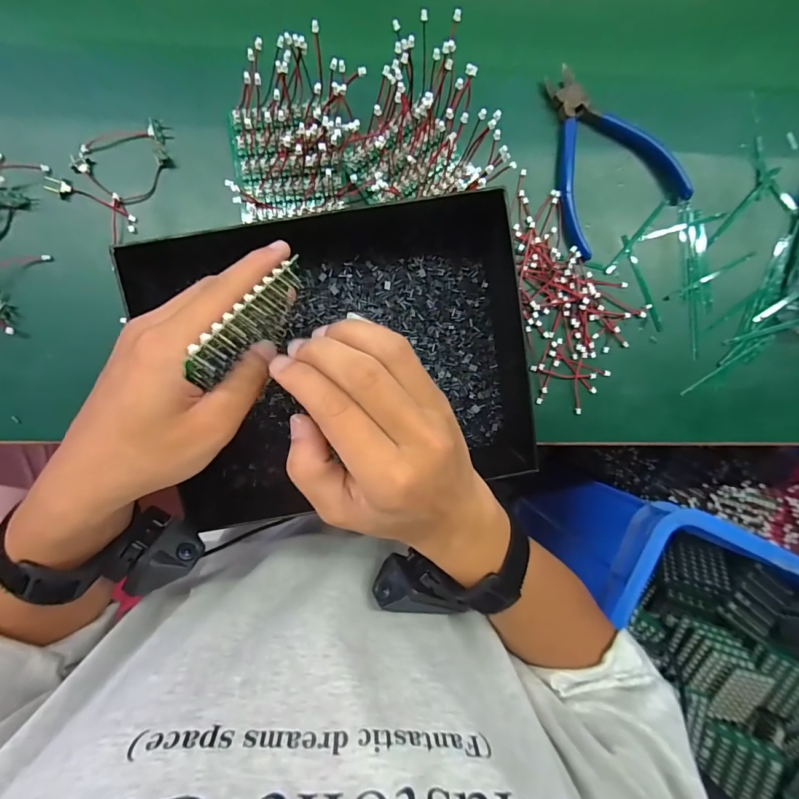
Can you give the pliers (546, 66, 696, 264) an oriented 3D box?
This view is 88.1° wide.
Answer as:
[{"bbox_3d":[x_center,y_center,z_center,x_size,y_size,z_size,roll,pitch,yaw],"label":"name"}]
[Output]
[{"bbox_3d":[0.159,-0.197,0.337,0.106,0.012,0.133,-34,95,-1],"label":"pliers"}]

